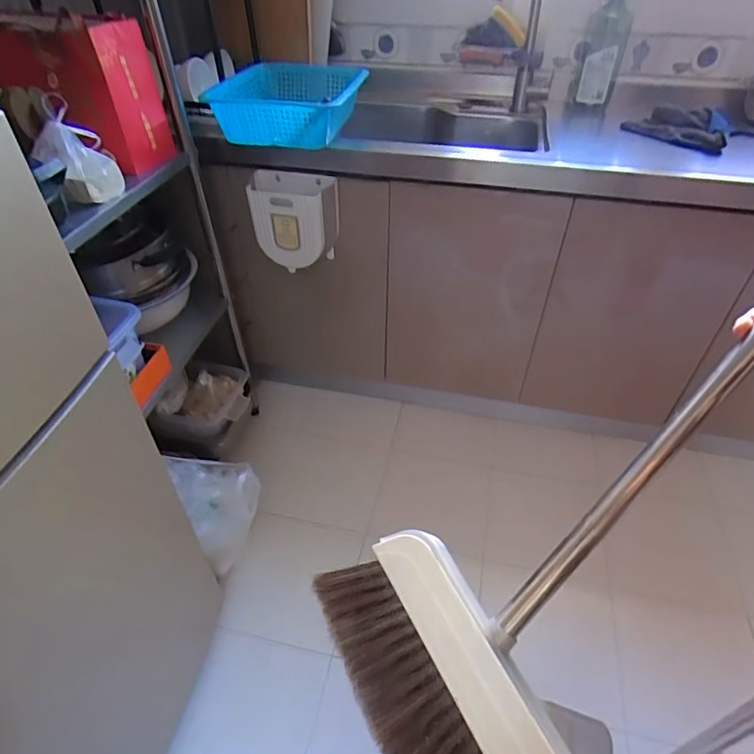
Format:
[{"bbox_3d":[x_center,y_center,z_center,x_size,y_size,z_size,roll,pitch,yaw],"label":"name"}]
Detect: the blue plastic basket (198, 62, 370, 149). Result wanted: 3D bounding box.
[{"bbox_3d":[-0.176,-0.600,1.079,0.278,0.094,0.352,5,43,6],"label":"blue plastic basket"}]

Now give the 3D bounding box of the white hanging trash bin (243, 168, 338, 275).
[{"bbox_3d":[-0.183,-0.353,1.128,0.200,0.181,0.120,4,43,4],"label":"white hanging trash bin"}]

